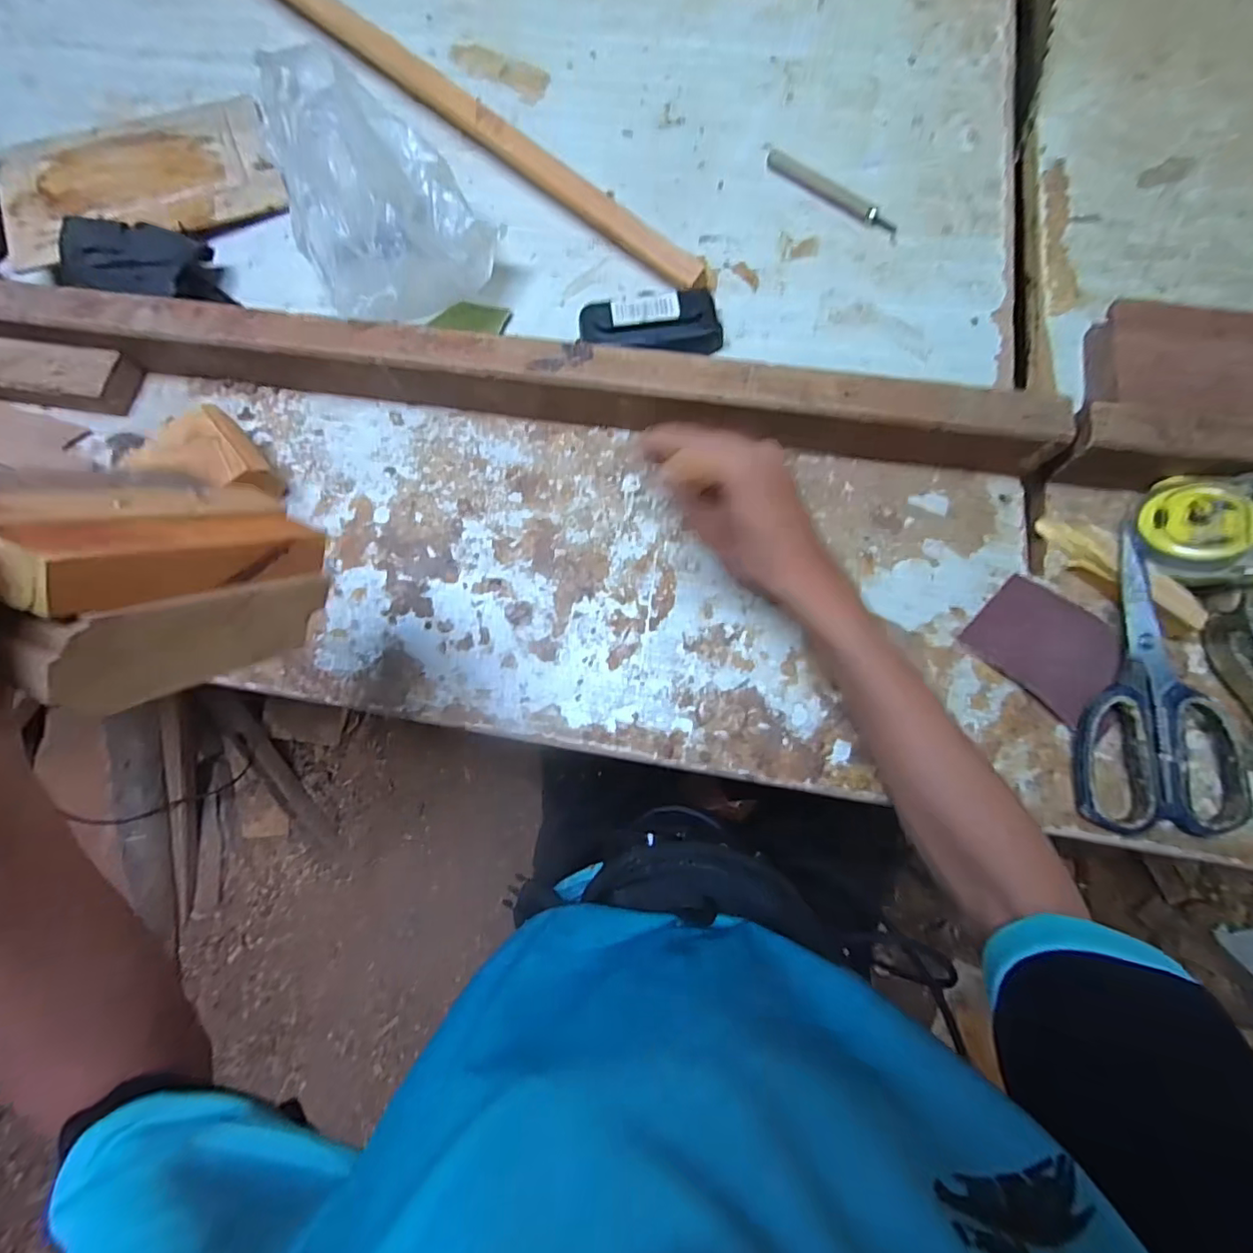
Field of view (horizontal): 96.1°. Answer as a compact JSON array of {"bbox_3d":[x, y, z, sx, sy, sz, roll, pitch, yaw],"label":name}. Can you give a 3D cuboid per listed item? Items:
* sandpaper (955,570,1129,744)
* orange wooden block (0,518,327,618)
[{"bbox_3d":[0.269,0.015,0.353,0.090,0.007,0.065,43,85,16],"label":"sandpaper"},{"bbox_3d":[-0.160,-0.026,0.210,0.022,0.104,0.018,34,112,11],"label":"orange wooden block"}]

